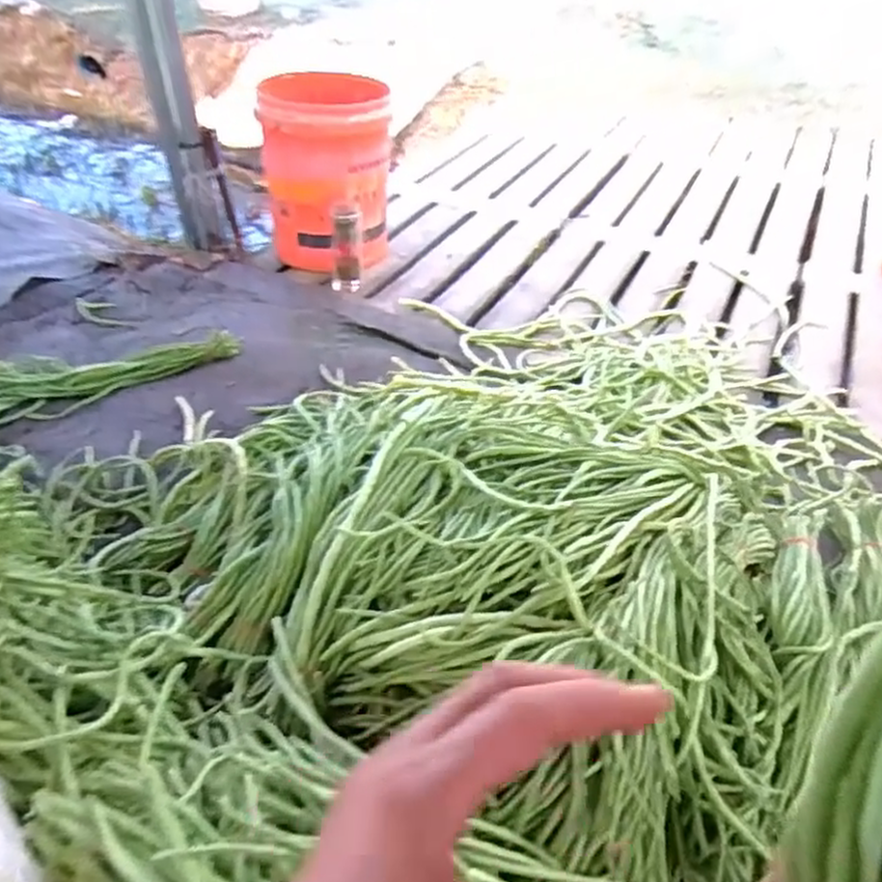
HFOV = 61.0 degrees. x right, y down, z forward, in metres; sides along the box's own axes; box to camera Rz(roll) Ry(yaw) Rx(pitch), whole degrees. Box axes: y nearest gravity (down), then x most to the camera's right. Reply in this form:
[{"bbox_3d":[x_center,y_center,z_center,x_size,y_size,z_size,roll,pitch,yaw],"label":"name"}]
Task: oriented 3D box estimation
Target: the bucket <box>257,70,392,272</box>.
[{"bbox_3d":[-0.245,-0.585,1.672,0.274,0.344,0.263,-2,44,-2],"label":"bucket"}]

